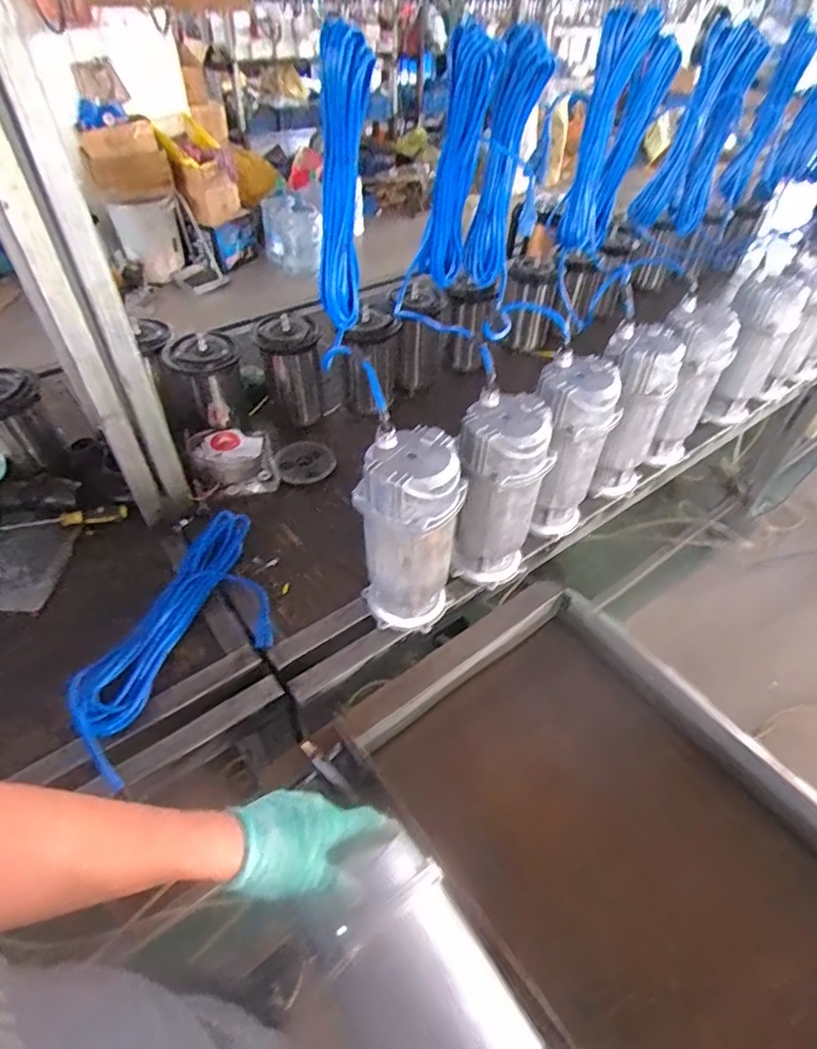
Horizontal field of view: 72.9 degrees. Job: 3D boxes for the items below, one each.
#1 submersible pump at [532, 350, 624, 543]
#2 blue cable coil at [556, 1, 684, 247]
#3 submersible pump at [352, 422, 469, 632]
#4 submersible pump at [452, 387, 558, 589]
[{"bbox_3d":[0.256,-0.124,0.944,0.127,0.290,0.126,-30,55,-28],"label":"submersible pump"},{"bbox_3d":[0.389,-0.724,1.048,0.171,0.356,0.062,-30,54,-27],"label":"blue cable coil"},{"bbox_3d":[-0.001,0.019,0.786,0.140,0.291,0.121,-2,46,-4],"label":"submersible pump"},{"bbox_3d":[0.136,-0.041,0.851,0.129,0.290,0.117,9,47,6],"label":"submersible pump"}]

